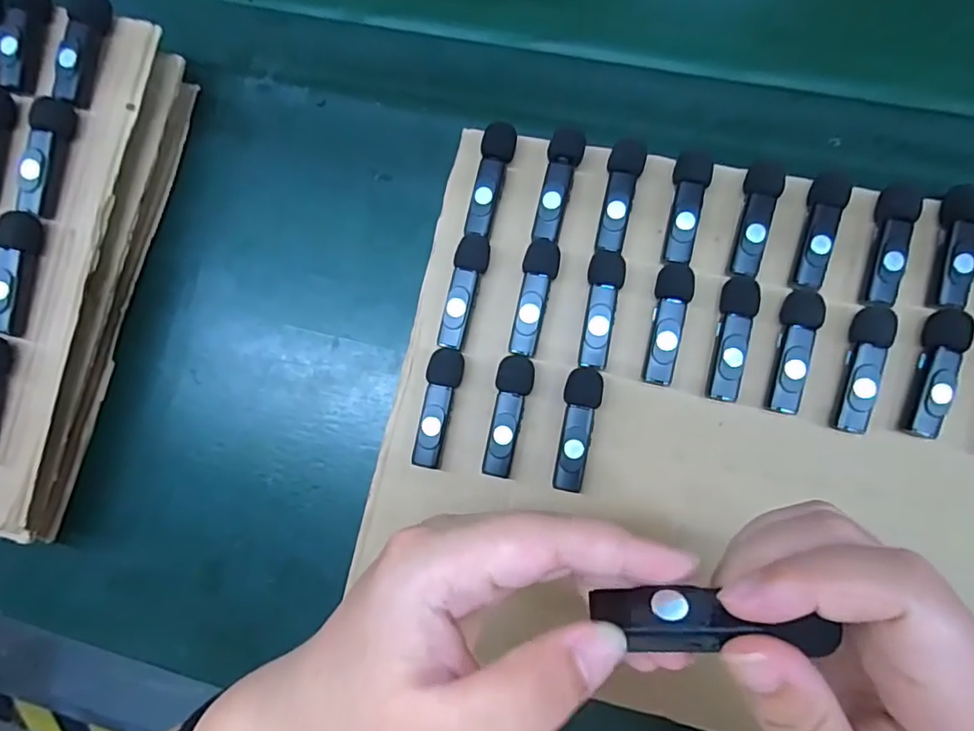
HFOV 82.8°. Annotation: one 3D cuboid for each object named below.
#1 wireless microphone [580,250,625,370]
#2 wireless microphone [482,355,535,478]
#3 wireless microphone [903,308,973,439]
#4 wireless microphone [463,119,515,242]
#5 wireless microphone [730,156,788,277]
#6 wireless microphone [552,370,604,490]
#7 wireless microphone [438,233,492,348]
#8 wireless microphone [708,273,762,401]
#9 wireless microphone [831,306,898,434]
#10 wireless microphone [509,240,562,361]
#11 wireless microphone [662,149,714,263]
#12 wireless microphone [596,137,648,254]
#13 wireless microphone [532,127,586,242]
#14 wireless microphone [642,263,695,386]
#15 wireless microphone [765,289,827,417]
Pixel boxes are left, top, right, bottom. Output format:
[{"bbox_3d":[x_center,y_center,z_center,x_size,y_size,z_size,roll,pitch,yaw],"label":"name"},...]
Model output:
[{"bbox_3d":[0.063,-0.030,0.303,0.018,0.017,0.065,8,83,7],"label":"wireless microphone"},{"bbox_3d":[0.012,0.028,0.302,0.019,0.016,0.065,8,83,7],"label":"wireless microphone"},{"bbox_3d":[0.228,0.004,0.279,0.016,0.013,0.066,15,84,8],"label":"wireless microphone"},{"bbox_3d":[0.003,-0.106,0.319,0.018,0.015,0.065,10,83,7],"label":"wireless microphone"},{"bbox_3d":[0.146,-0.081,0.300,0.019,0.015,0.066,16,84,8],"label":"wireless microphone"},{"bbox_3d":[0.048,0.034,0.296,0.019,0.016,0.065,12,84,7],"label":"wireless microphone"},{"bbox_3d":[-0.012,-0.041,0.313,0.018,0.017,0.066,12,84,7],"label":"wireless microphone"},{"bbox_3d":[0.130,-0.014,0.294,0.019,0.016,0.066,11,84,7],"label":"wireless microphone"},{"bbox_3d":[0.193,0.002,0.284,0.017,0.015,0.065,15,84,8],"label":"wireless microphone"},{"bbox_3d":[0.027,-0.037,0.308,0.019,0.016,0.065,9,83,7],"label":"wireless microphone"},{"bbox_3d":[0.110,-0.087,0.304,0.020,0.016,0.062,10,83,7],"label":"wireless microphone"},{"bbox_3d":[0.075,-0.094,0.310,0.020,0.014,0.064,12,84,7],"label":"wireless microphone"},{"bbox_3d":[0.041,-0.102,0.314,0.019,0.015,0.064,10,83,7],"label":"wireless microphone"},{"bbox_3d":[0.098,-0.022,0.299,0.020,0.015,0.066,8,83,7],"label":"wireless microphone"},{"bbox_3d":[0.160,-0.007,0.289,0.017,0.016,0.065,13,84,7],"label":"wireless microphone"}]

